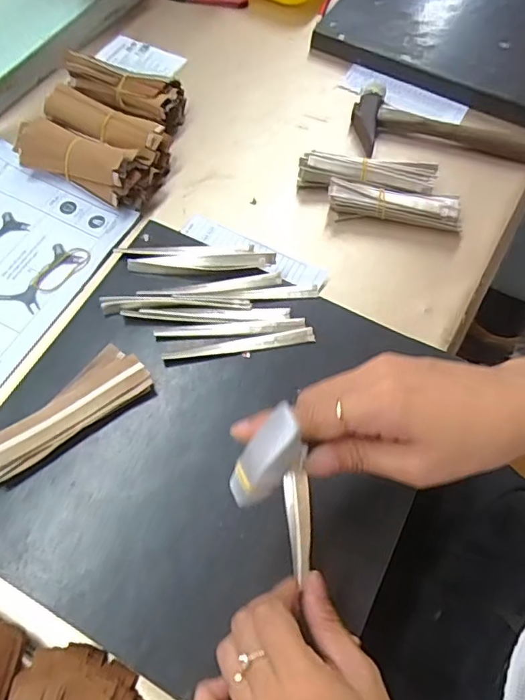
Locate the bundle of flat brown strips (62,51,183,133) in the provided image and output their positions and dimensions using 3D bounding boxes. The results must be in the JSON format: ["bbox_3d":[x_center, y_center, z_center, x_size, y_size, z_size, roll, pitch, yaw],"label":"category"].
[{"bbox_3d":[-0.151,-0.272,0.562,0.139,0.044,0.058,23,65,10],"label":"bundle of flat brown strips"}]

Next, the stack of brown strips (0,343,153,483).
[{"bbox_3d":[-0.148,0.047,0.391,0.132,0.018,0.045,-36,70,-18],"label":"stack of brown strips"}]

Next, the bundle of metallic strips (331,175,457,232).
[{"bbox_3d":[0.125,-0.140,0.508,0.122,0.034,0.031,8,63,2],"label":"bundle of metallic strips"}]

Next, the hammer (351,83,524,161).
[{"bbox_3d":[0.200,-0.234,0.559,0.208,0.022,0.082,5,63,1],"label":"hammer"}]

